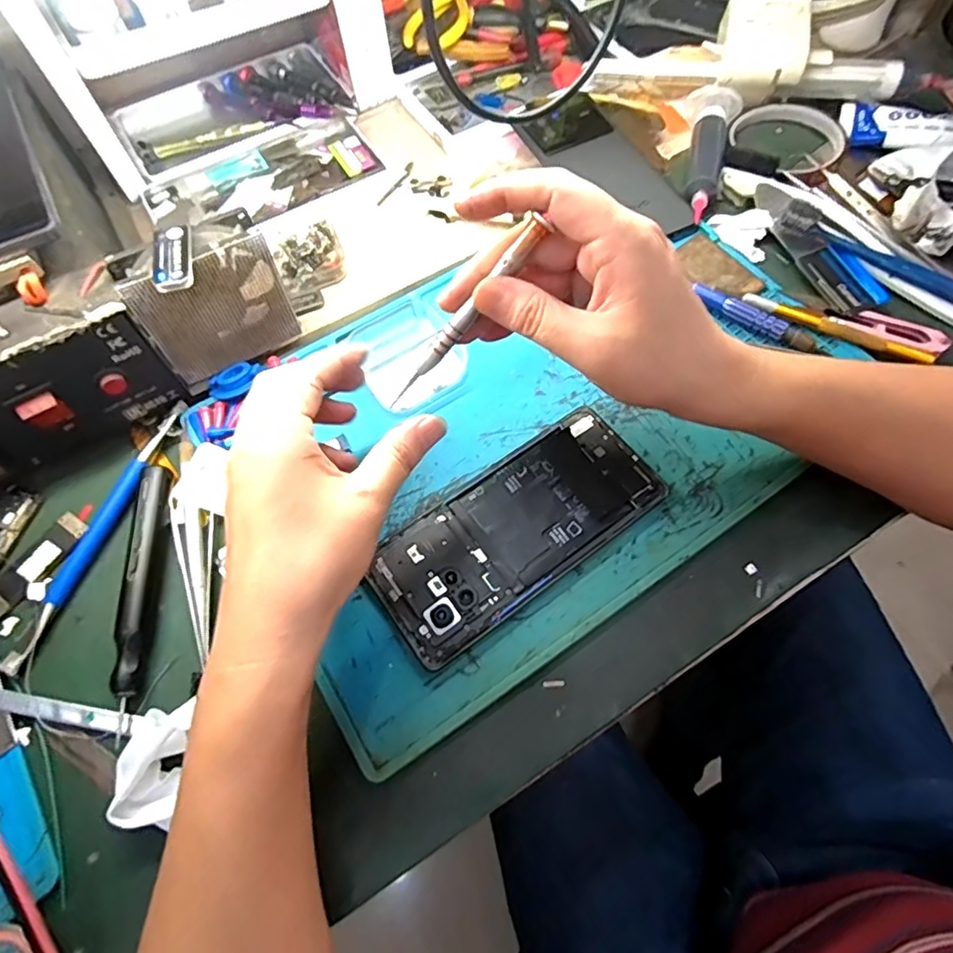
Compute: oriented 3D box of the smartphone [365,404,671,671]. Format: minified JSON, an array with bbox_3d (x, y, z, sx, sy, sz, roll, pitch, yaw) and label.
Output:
[{"bbox_3d":[0.022,0.027,0.316,0.162,0.010,0.073,-34,69,-13],"label":"smartphone"}]

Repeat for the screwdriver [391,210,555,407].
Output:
[{"bbox_3d":[-0.007,-0.075,0.274,0.112,0.007,0.008,-45,65,27],"label":"screwdriver"}]

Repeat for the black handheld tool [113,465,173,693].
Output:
[{"bbox_3d":[-0.179,0.052,0.309,0.013,0.013,0.121,-5,65,0],"label":"black handheld tool"}]

